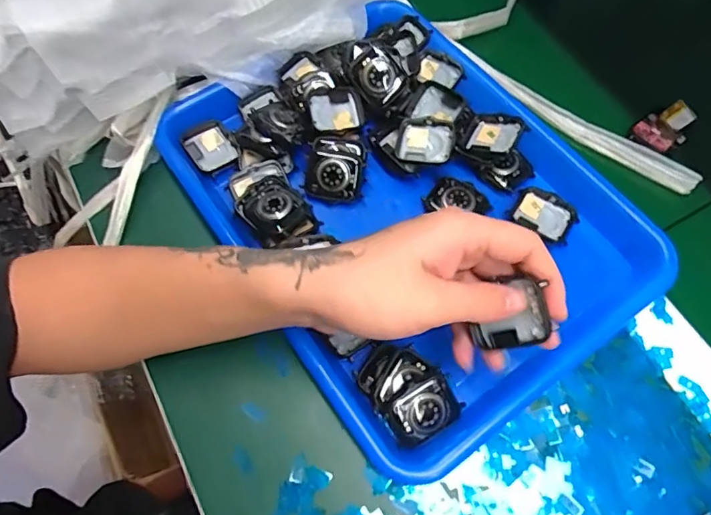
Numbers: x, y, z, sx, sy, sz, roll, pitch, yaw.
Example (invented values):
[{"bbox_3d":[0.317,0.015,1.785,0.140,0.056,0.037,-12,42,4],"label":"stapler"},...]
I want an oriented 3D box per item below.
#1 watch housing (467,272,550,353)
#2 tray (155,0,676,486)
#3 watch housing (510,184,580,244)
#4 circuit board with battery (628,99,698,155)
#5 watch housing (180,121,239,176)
[{"bbox_3d":[0.081,0.031,0.269,0.041,0.006,0.036,-21,82,33],"label":"watch housing"},{"bbox_3d":[0.034,-0.046,0.370,0.250,0.043,0.323,-34,69,-13],"label":"tray"},{"bbox_3d":[0.143,-0.032,0.379,0.046,0.007,0.037,40,72,17],"label":"watch housing"},{"bbox_3d":[0.253,-0.107,0.408,0.047,0.021,0.034,-38,71,-15],"label":"circuit board with battery"},{"bbox_3d":[-0.116,-0.088,0.408,0.037,0.012,0.042,-34,69,-14],"label":"watch housing"}]

